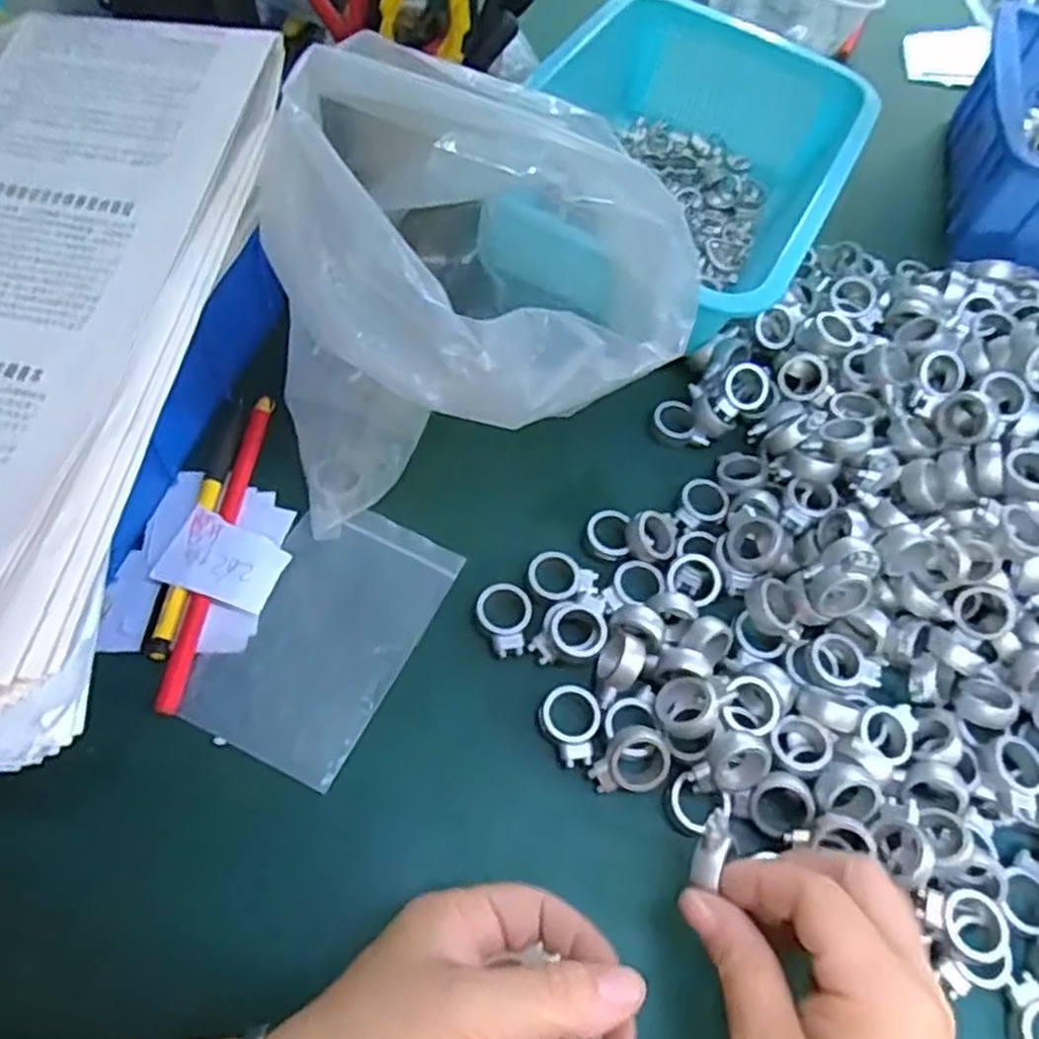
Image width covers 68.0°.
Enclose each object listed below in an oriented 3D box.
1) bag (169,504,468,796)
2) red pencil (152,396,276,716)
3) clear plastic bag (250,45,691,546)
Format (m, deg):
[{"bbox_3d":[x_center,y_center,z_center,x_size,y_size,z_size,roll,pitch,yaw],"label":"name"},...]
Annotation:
[{"bbox_3d":[-0.087,0.050,0.350,0.076,0.005,0.124,27,60,5],"label":"bag"},{"bbox_3d":[-0.140,0.008,0.362,0.010,0.012,0.165,8,59,-2],"label":"red pencil"},{"bbox_3d":[-0.023,-0.087,0.335,0.155,0.169,0.162,34,61,12],"label":"clear plastic bag"}]

